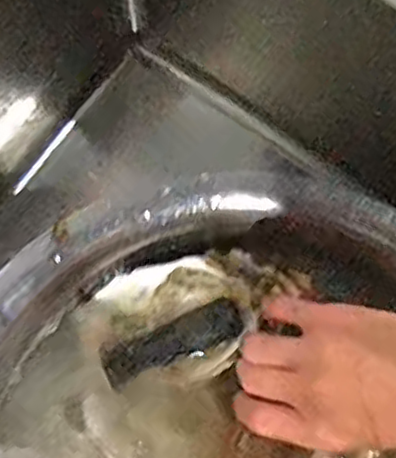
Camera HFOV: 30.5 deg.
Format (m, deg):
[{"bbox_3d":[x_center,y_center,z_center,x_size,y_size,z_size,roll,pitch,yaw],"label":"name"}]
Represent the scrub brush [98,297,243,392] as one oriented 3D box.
[{"bbox_3d":[-0.018,0.080,0.516,0.101,0.016,0.030,-23,77,-8],"label":"scrub brush"}]

